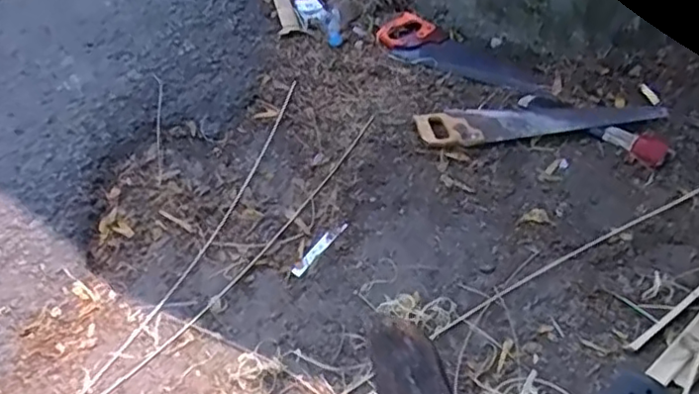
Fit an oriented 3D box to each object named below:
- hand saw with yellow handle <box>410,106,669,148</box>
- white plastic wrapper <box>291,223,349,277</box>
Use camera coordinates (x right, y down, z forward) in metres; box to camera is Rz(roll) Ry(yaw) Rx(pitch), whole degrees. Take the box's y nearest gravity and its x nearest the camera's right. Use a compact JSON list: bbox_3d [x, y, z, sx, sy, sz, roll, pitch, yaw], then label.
[{"bbox_3d":[0.403,-0.172,1.398,0.500,0.030,0.119,-3,44,1],"label":"hand saw with yellow handle"},{"bbox_3d":[-0.055,0.096,1.213,0.023,0.004,0.151,25,51,26],"label":"white plastic wrapper"}]

